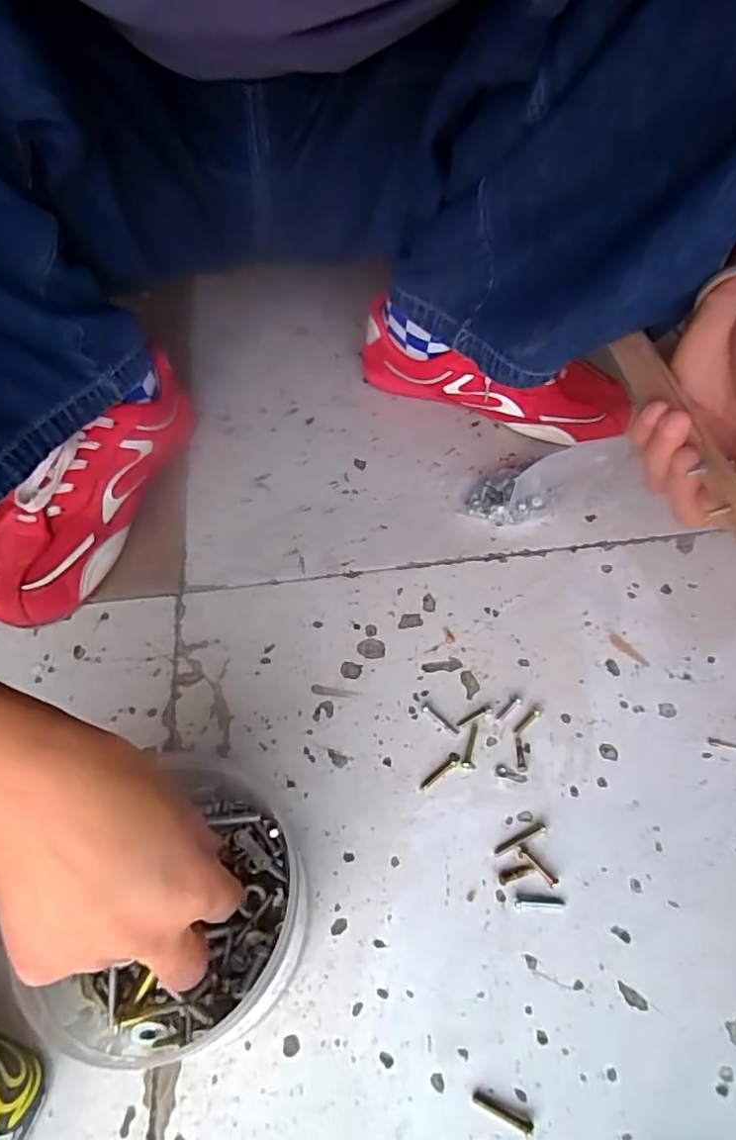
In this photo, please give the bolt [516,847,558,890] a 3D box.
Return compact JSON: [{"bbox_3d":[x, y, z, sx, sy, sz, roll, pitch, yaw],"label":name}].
[{"bbox_3d":[0.091,0.160,0.324,0.026,0.004,0.006,38,62,25],"label":"bolt"}]

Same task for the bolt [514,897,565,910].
[{"bbox_3d":[0.090,0.174,0.314,0.026,0.004,0.005,0,53,0],"label":"bolt"}]

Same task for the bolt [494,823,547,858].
[{"bbox_3d":[0.084,0.149,0.333,0.032,0.004,0.006,-18,55,-13],"label":"bolt"}]

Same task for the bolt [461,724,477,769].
[{"bbox_3d":[0.063,0.107,0.365,0.008,0.004,0.029,12,54,9],"label":"bolt"}]

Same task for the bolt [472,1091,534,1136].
[{"bbox_3d":[0.060,0.240,0.266,0.027,0.004,0.005,20,56,15],"label":"bolt"}]

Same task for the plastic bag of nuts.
[{"bbox_3d":[0.134,-0.071,0.480,0.120,0.036,0.052,-24,56,0],"label":"plastic bag of nuts"}]

